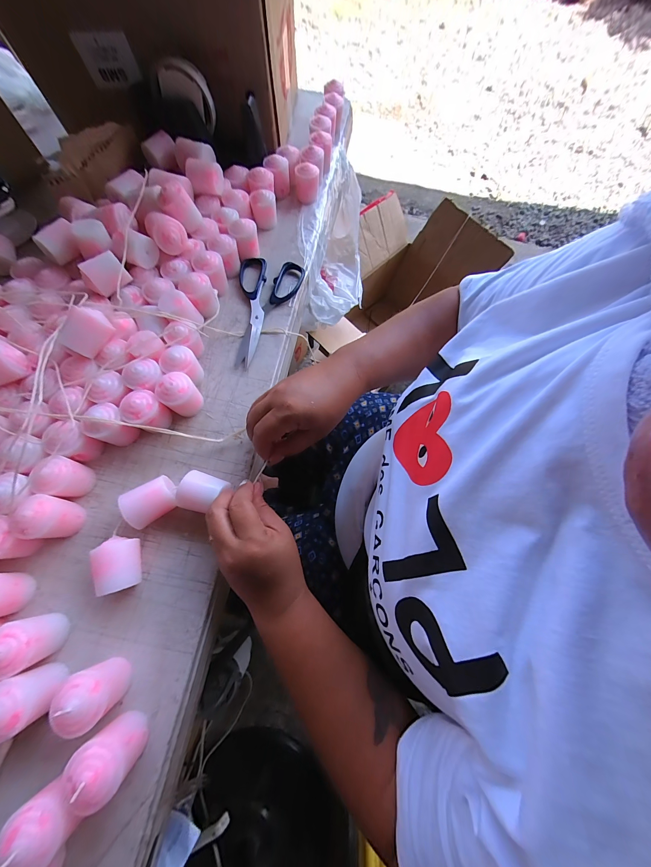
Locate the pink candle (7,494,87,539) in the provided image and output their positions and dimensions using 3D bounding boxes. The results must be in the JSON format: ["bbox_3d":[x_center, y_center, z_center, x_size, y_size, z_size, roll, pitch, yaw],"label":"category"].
[{"bbox_3d":[-0.264,0.079,0.272,0.038,0.045,0.036,1,71,-2],"label":"pink candle"}]

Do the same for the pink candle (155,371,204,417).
[{"bbox_3d":[-0.162,-0.044,0.320,0.036,0.047,0.037,1,71,-2],"label":"pink candle"}]

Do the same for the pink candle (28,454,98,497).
[{"bbox_3d":[-0.261,0.044,0.289,0.035,0.041,0.035,1,71,-2],"label":"pink candle"}]

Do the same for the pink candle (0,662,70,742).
[{"bbox_3d":[-0.232,0.204,0.220,0.036,0.048,0.037,-27,74,-11],"label":"pink candle"}]

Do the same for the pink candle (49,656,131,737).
[{"bbox_3d":[-0.177,0.199,0.224,0.034,0.057,0.036,1,71,-2],"label":"pink candle"}]

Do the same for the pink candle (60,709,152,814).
[{"bbox_3d":[-0.160,0.239,0.211,0.037,0.054,0.033,37,73,10],"label":"pink candle"}]

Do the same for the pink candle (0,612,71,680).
[{"bbox_3d":[-0.245,0.171,0.237,0.030,0.051,0.036,-25,73,-10],"label":"pink candle"}]

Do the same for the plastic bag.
[{"bbox_3d":[0.021,-0.352,0.556,0.116,0.173,0.330,7,70,0],"label":"plastic bag"}]

